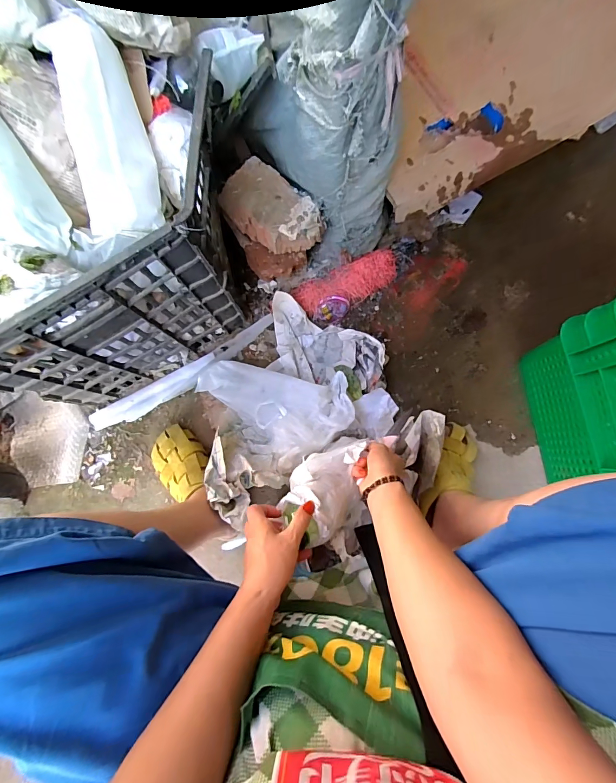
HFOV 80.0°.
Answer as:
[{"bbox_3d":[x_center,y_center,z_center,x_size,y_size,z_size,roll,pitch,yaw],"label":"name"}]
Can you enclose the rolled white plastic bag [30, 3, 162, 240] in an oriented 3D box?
[{"bbox_3d":[-0.288,-0.371,0.524,0.102,0.068,0.295,-13,98,3],"label":"rolled white plastic bag"}]

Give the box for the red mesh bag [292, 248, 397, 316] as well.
[{"bbox_3d":[0.078,-0.222,0.778,0.238,0.039,0.075,-24,83,1],"label":"red mesh bag"}]

